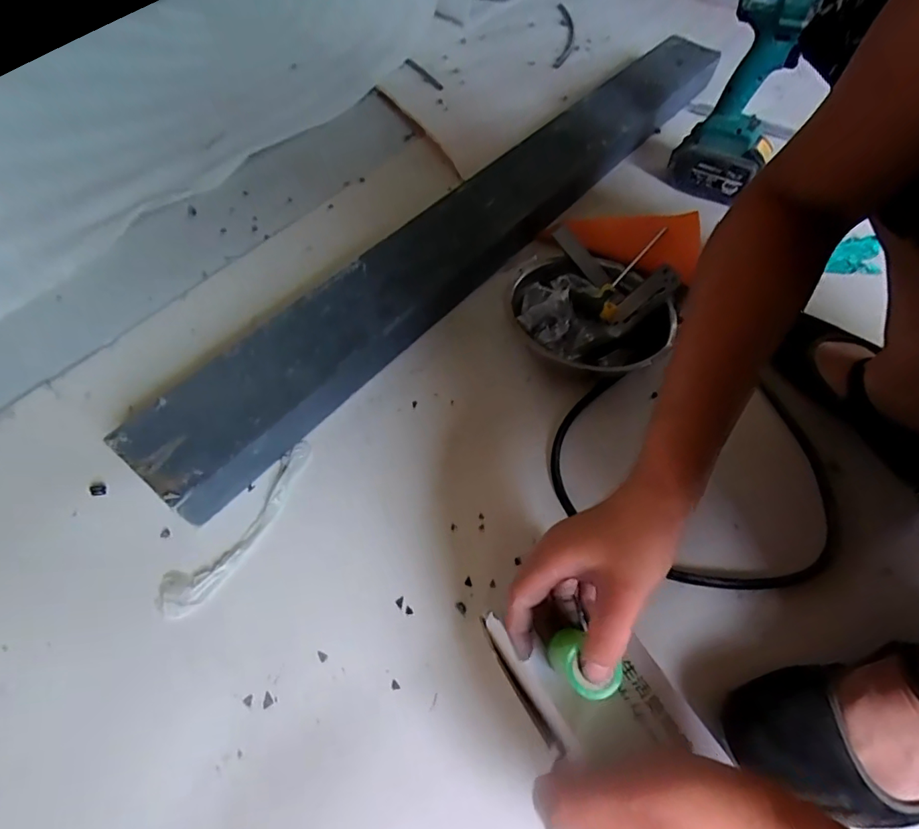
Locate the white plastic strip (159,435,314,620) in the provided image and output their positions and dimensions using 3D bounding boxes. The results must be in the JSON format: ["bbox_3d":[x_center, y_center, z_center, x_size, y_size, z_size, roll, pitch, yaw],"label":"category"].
[{"bbox_3d":[-0.194,0.100,0.455,0.045,0.006,0.183,29,60,17],"label":"white plastic strip"}]

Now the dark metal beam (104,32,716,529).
[{"bbox_3d":[0.058,-0.266,0.664,0.110,0.075,1.033,35,62,20],"label":"dark metal beam"}]

